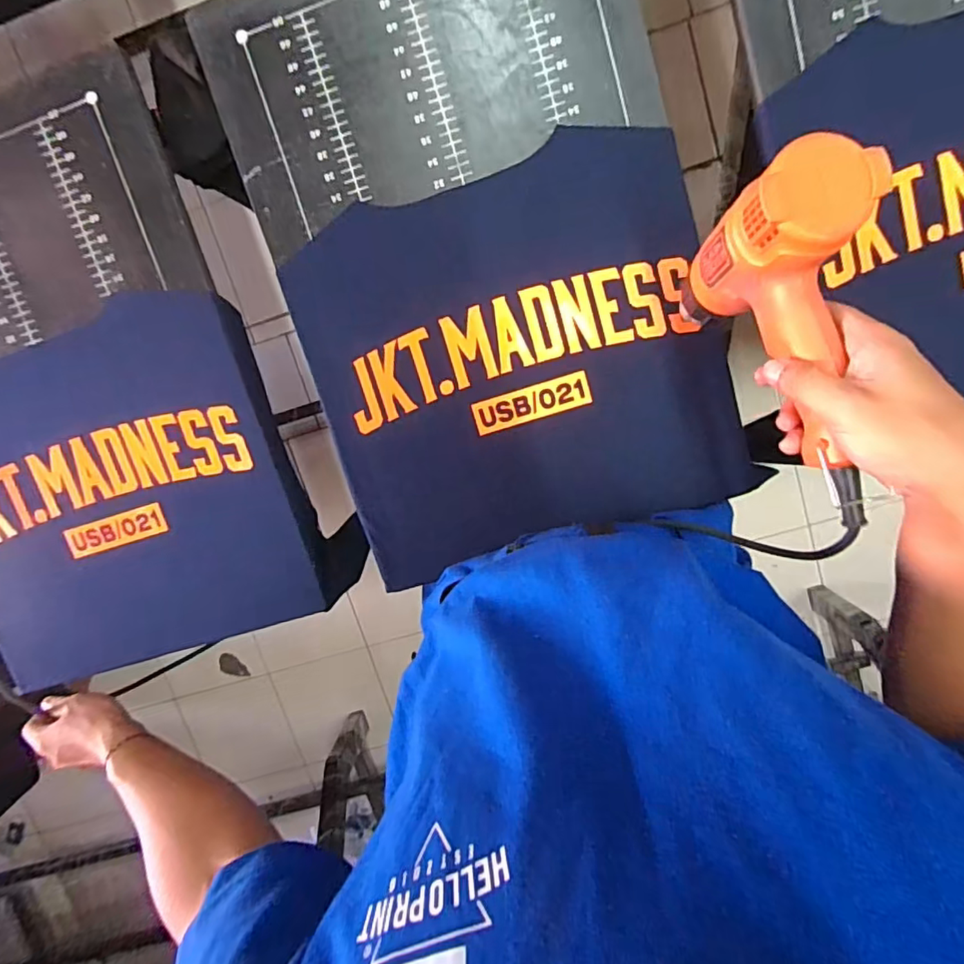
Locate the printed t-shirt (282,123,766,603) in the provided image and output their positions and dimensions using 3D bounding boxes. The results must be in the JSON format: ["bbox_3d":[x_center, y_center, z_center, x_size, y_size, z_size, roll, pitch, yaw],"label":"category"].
[{"bbox_3d":[0.033,-0.113,0.551,0.397,0.018,0.361,-17,97,5],"label":"printed t-shirt"}]

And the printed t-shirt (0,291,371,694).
[{"bbox_3d":[-0.402,0.022,0.616,0.436,0.058,0.368,-18,98,7],"label":"printed t-shirt"}]

